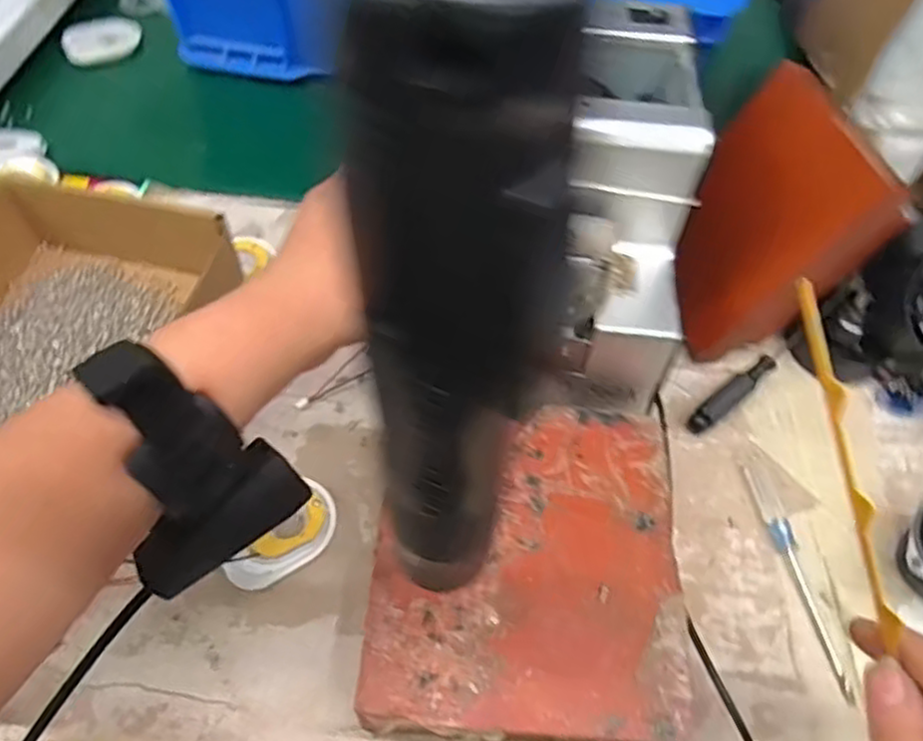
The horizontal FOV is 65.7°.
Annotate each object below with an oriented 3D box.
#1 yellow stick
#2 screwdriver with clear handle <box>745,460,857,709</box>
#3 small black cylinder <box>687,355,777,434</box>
[{"bbox_3d":[0.129,0.029,0.238,0.004,0.008,0.119,-15,92,-10],"label":"yellow stick"},{"bbox_3d":[0.163,0.097,0.346,0.009,0.008,0.114,-8,57,-8],"label":"screwdriver with clear handle"},{"bbox_3d":[0.147,0.013,0.388,0.059,0.009,0.012,-39,69,-6],"label":"small black cylinder"}]

